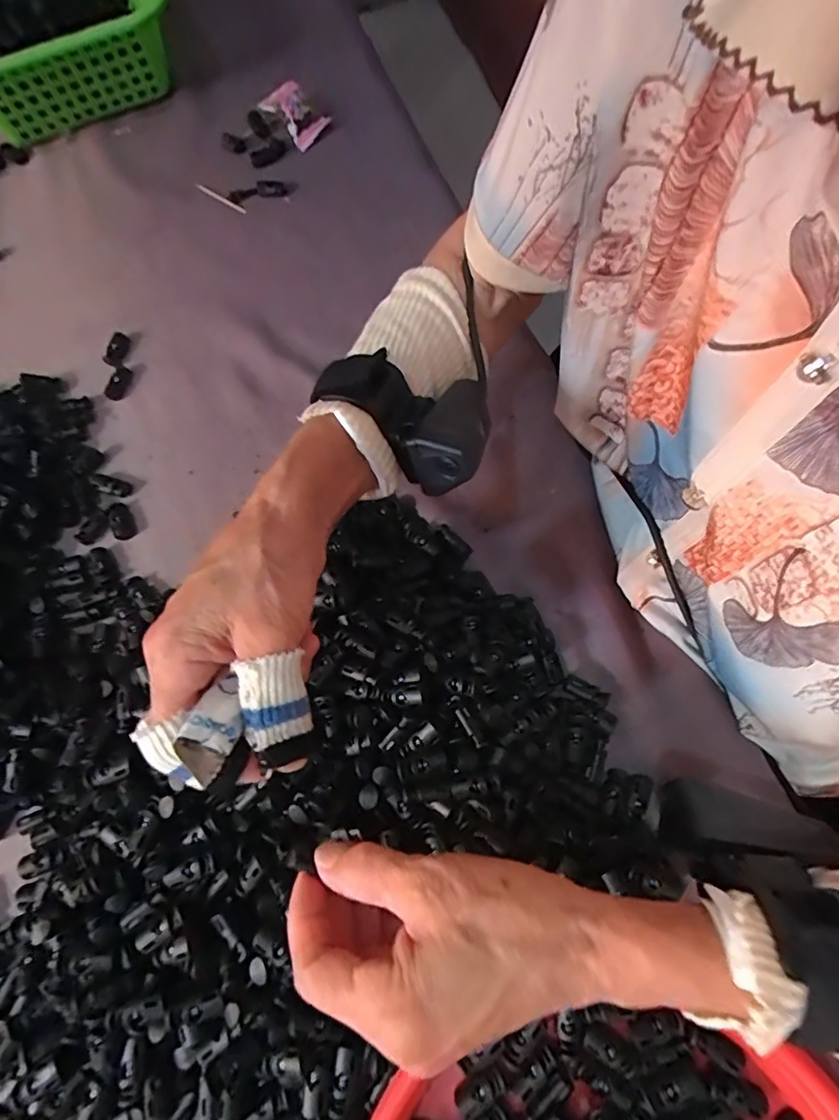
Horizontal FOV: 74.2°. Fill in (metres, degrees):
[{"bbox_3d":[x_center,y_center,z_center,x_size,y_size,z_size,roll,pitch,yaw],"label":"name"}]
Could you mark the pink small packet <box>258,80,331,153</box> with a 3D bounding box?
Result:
[{"bbox_3d":[-0.115,-0.417,0.520,0.054,0.006,0.042,42,81,-15],"label":"pink small packet"}]

